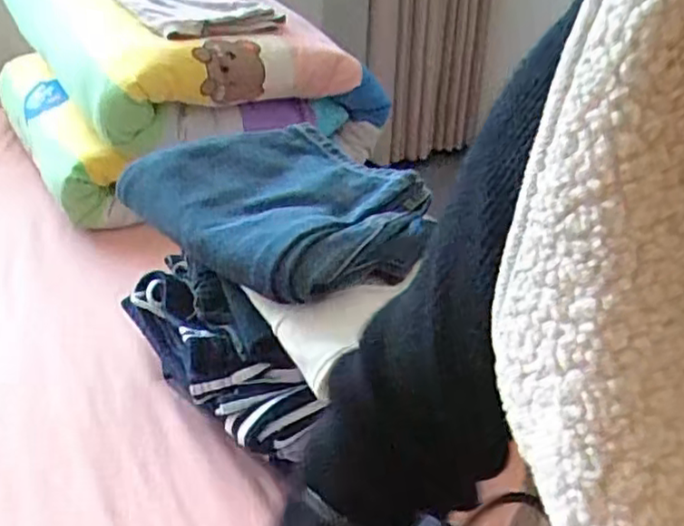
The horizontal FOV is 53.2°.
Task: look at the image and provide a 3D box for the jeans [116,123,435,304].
[{"bbox_3d":[-0.049,-0.063,0.657,0.241,0.058,0.246,-21,39,-31],"label":"jeans"}]

